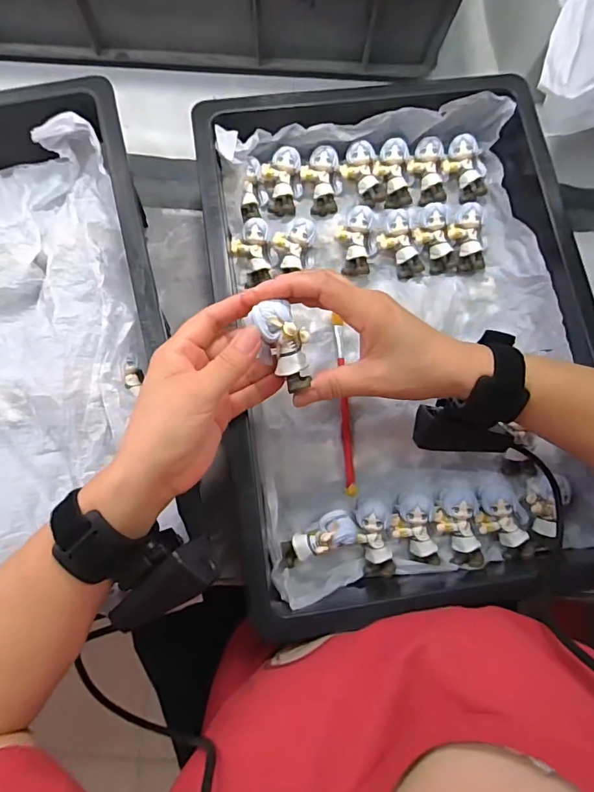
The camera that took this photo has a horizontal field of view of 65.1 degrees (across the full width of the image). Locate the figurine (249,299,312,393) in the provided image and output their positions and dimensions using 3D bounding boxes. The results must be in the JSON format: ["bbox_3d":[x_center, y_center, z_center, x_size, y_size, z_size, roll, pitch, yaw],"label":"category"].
[{"bbox_3d":[-0.007,-0.032,0.299,0.028,0.025,0.058,-24,116,-7],"label":"figurine"}]

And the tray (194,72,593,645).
[{"bbox_3d":[0.092,-0.049,0.400,0.305,0.073,0.450,-7,78,-3],"label":"tray"}]

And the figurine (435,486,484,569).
[{"bbox_3d":[0.132,0.107,0.381,0.036,0.021,0.061,-2,78,-2],"label":"figurine"}]

